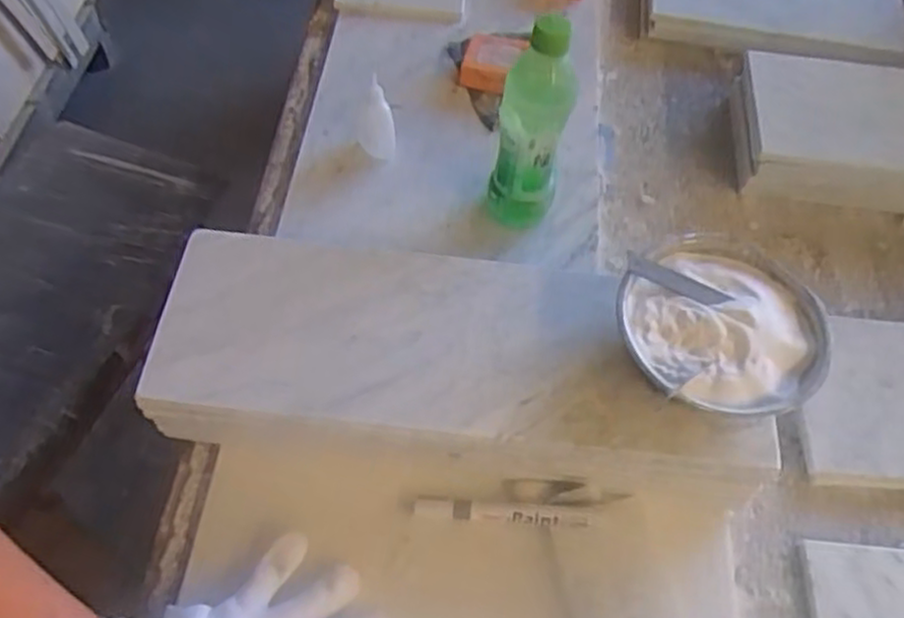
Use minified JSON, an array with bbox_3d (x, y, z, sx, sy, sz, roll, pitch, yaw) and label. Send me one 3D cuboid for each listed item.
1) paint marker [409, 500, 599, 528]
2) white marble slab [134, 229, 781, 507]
[{"bbox_3d":[0.036,0.150,0.566,0.127,0.014,0.014,7,59,1],"label":"paint marker"},{"bbox_3d":[0.005,0.042,0.607,0.445,0.082,0.179,6,59,0],"label":"white marble slab"}]

